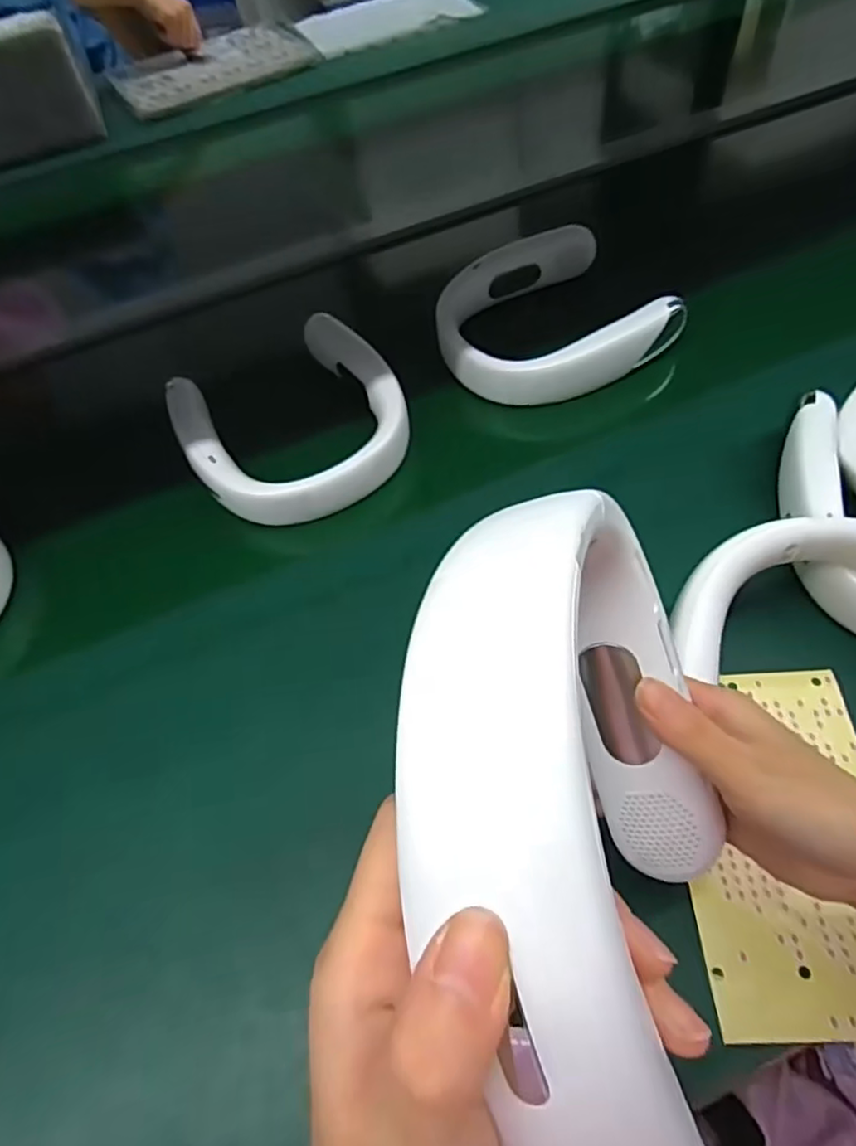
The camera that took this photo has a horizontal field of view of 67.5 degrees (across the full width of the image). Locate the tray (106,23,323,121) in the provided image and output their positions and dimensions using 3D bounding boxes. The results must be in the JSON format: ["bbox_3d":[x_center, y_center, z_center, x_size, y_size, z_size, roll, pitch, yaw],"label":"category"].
[{"bbox_3d":[-0.368,-0.873,1.101,0.332,0.014,0.217,-28,61,-12],"label":"tray"}]

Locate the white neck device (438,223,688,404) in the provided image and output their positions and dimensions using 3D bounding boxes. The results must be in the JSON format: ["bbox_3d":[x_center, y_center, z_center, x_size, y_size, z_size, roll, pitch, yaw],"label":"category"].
[{"bbox_3d":[0.108,-0.247,0.601,0.197,0.051,0.194,-24,63,-9],"label":"white neck device"}]

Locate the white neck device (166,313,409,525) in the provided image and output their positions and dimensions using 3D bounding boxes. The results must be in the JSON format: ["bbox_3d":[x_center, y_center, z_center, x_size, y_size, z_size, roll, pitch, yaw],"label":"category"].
[{"bbox_3d":[-0.119,-0.128,0.567,0.178,0.063,0.179,-31,64,-12],"label":"white neck device"}]

